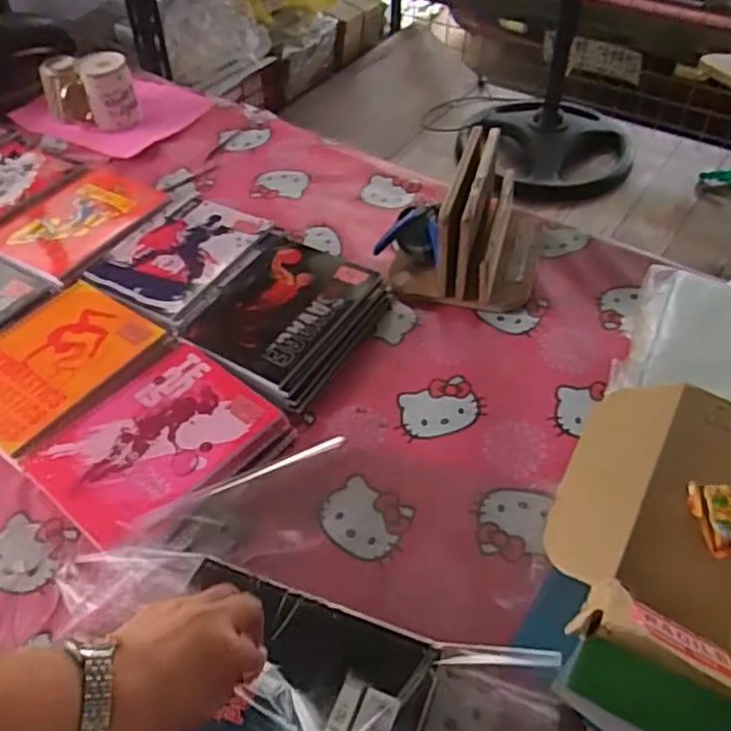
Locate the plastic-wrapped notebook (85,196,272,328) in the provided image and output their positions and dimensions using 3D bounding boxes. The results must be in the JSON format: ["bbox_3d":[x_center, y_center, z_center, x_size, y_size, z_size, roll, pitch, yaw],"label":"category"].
[{"bbox_3d":[-0.233,-0.139,0.848,0.160,0.009,0.195,20,52,20],"label":"plastic-wrapped notebook"}]

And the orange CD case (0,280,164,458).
[{"bbox_3d":[-0.337,-0.008,0.730,0.154,0.010,0.198,26,54,24],"label":"orange CD case"}]

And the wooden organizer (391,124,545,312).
[{"bbox_3d":[0.126,-0.177,0.816,0.162,0.135,0.173,11,49,12],"label":"wooden organizer"}]

